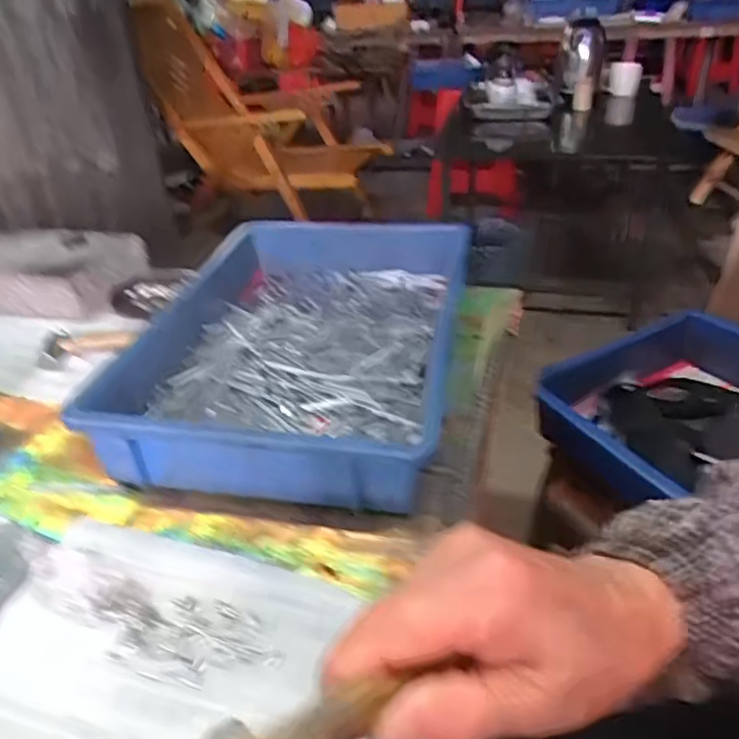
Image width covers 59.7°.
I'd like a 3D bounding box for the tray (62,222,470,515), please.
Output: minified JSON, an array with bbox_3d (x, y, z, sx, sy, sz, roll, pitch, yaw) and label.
[{"bbox_3d":[-0.064,-0.043,0.673,0.295,0.080,0.454,6,34,11],"label":"tray"}]

